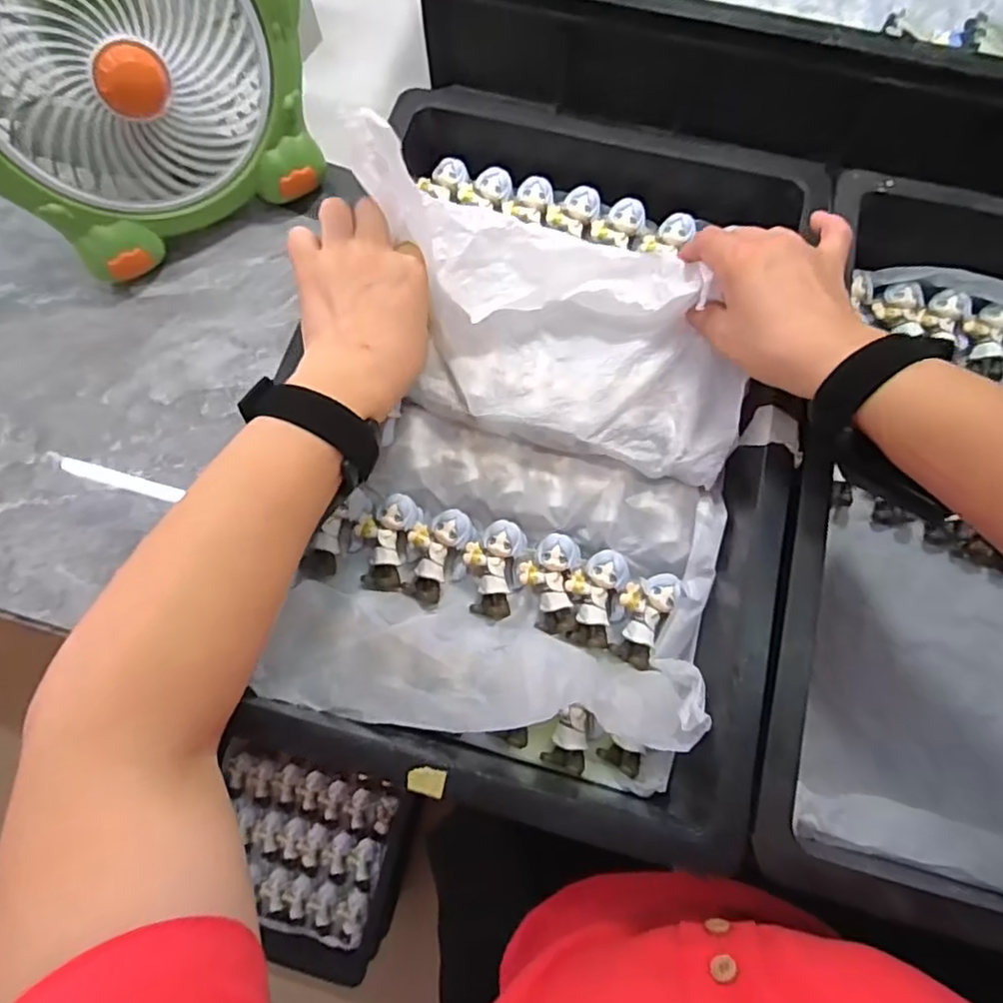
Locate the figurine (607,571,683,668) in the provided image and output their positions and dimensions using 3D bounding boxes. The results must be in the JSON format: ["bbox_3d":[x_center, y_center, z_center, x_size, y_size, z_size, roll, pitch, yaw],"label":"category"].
[{"bbox_3d":[0.091,0.074,0.397,0.032,0.020,0.062,22,73,7],"label":"figurine"}]

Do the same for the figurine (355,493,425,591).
[{"bbox_3d":[-0.079,0.027,0.415,0.039,0.023,0.062,11,72,4],"label":"figurine"}]

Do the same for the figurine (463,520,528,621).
[{"bbox_3d":[-0.007,0.045,0.411,0.037,0.026,0.061,12,72,4],"label":"figurine"}]

